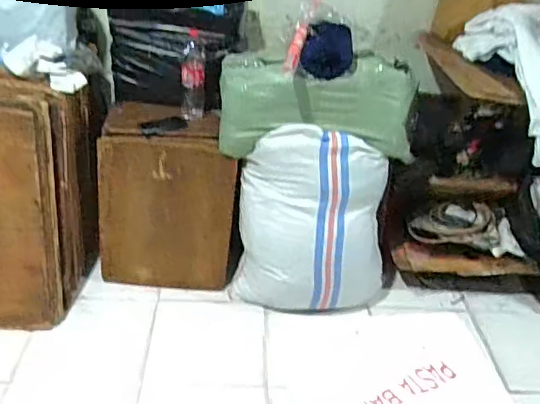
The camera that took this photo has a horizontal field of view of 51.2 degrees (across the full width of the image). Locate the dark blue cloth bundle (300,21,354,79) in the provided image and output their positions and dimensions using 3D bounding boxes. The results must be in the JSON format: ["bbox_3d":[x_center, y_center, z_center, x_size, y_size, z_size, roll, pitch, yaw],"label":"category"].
[{"bbox_3d":[0.190,-0.492,1.839,0.164,0.182,0.052,13,6,3],"label":"dark blue cloth bundle"}]

